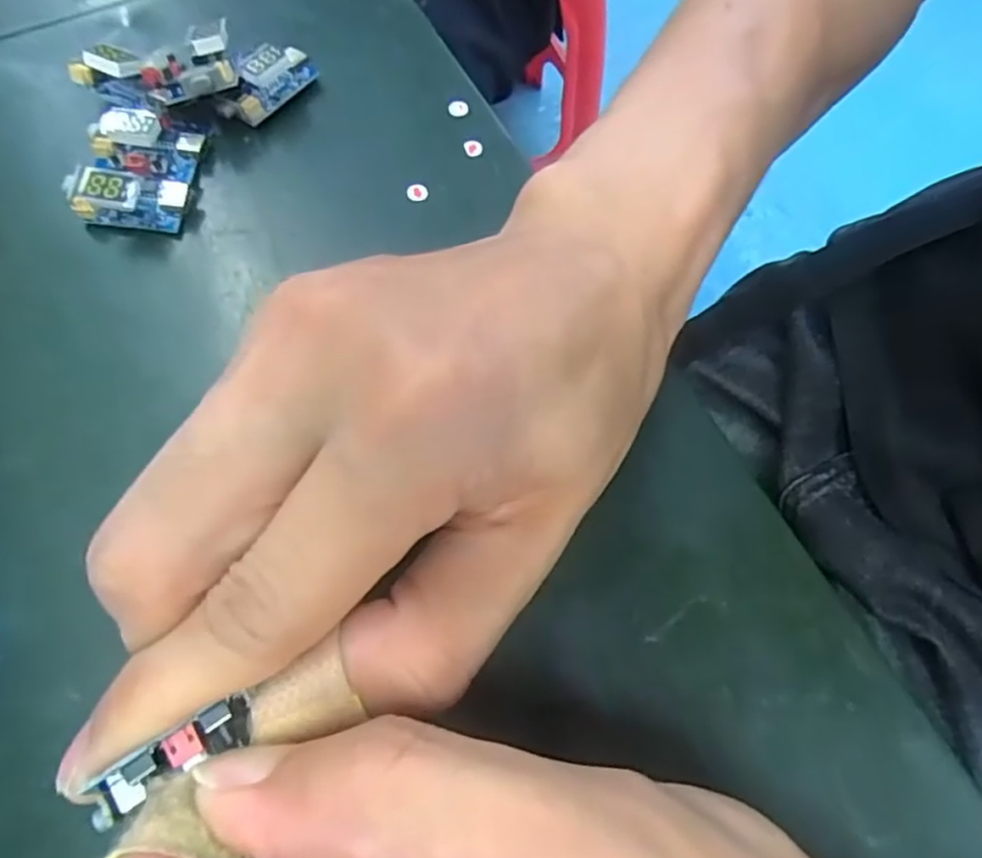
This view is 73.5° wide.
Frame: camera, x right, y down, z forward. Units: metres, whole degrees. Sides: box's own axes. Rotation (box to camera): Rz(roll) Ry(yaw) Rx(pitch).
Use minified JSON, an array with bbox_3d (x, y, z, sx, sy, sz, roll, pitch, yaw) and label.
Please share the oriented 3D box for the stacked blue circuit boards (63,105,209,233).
[{"bbox_3d":[-0.102,-0.076,0.189,0.031,0.016,0.040,2,69,-1],"label":"stacked blue circuit boards"}]

